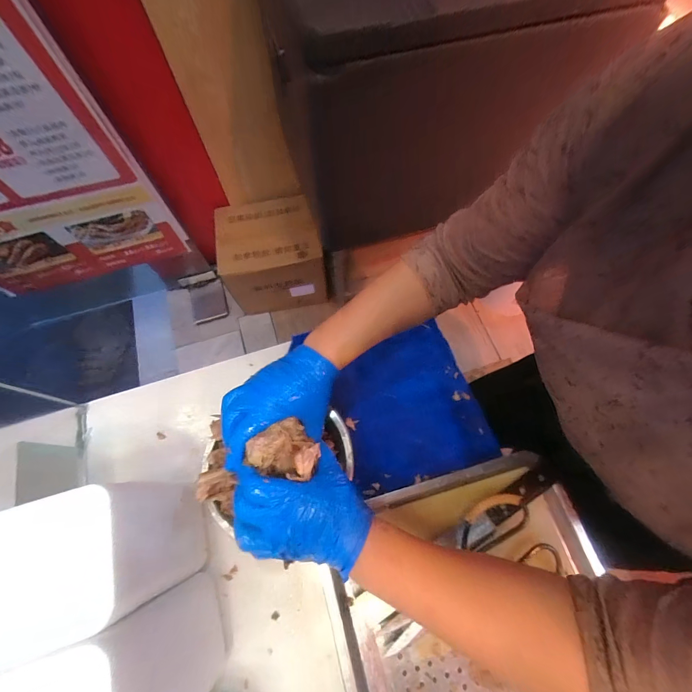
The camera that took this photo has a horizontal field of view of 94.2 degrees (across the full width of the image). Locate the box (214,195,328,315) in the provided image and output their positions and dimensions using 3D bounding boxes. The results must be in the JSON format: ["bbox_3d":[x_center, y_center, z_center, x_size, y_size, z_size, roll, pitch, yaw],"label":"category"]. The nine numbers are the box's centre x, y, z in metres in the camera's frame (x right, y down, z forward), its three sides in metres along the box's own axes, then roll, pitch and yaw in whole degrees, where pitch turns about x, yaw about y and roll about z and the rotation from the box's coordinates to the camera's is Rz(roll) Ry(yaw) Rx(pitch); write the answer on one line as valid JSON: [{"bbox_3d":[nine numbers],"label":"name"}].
[{"bbox_3d":[-0.294,-0.371,1.337,0.396,0.339,0.309,-9,69,-3],"label":"box"}]

